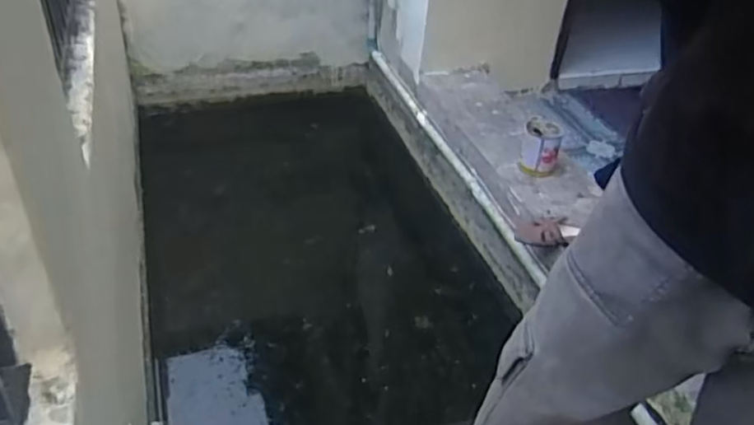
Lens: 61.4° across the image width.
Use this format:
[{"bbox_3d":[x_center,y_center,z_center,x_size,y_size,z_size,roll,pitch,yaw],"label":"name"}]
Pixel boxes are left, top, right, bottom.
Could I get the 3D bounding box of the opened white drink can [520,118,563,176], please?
[{"bbox_3d":[0.449,-0.174,1.745,0.103,0.144,0.099,4,38,-3],"label":"opened white drink can"}]

